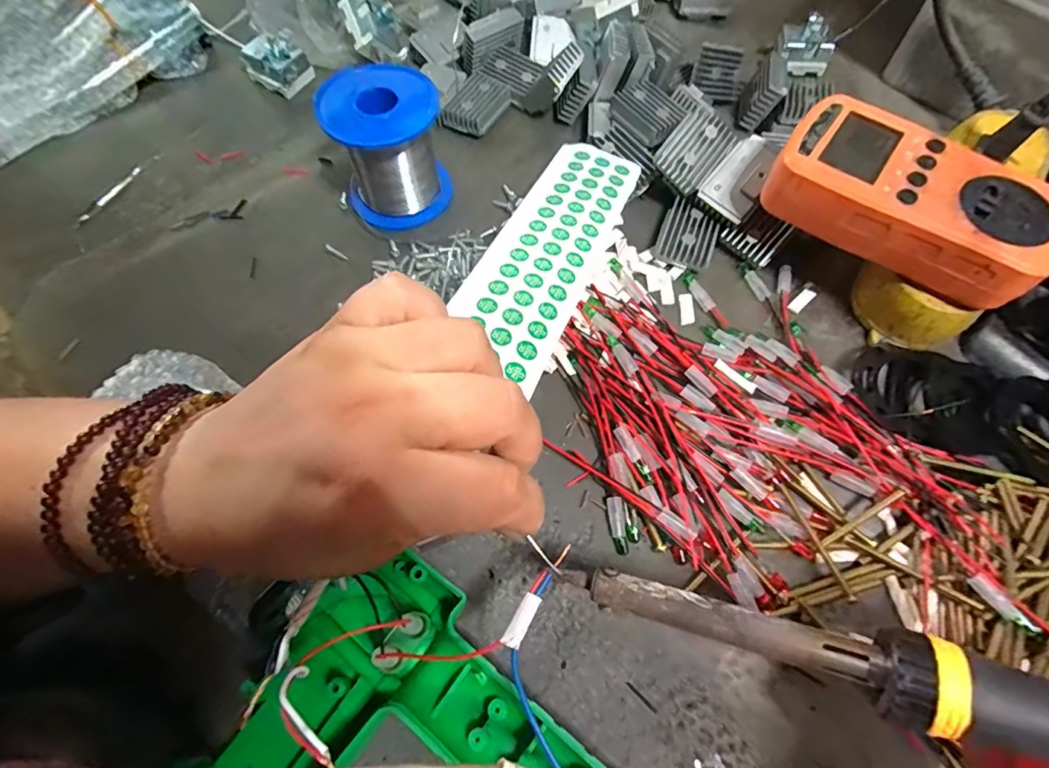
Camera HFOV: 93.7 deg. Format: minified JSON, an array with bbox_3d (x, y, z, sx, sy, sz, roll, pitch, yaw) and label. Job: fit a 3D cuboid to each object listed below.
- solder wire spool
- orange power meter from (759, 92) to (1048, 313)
[{"bbox_3d":[-0.079,-0.138,0.291,0.062,0.063,0.060,-15,67,-7],"label":"solder wire spool"},{"bbox_3d":[0.193,-0.094,0.248,0.125,0.031,0.064,31,69,12],"label":"orange power meter"}]

